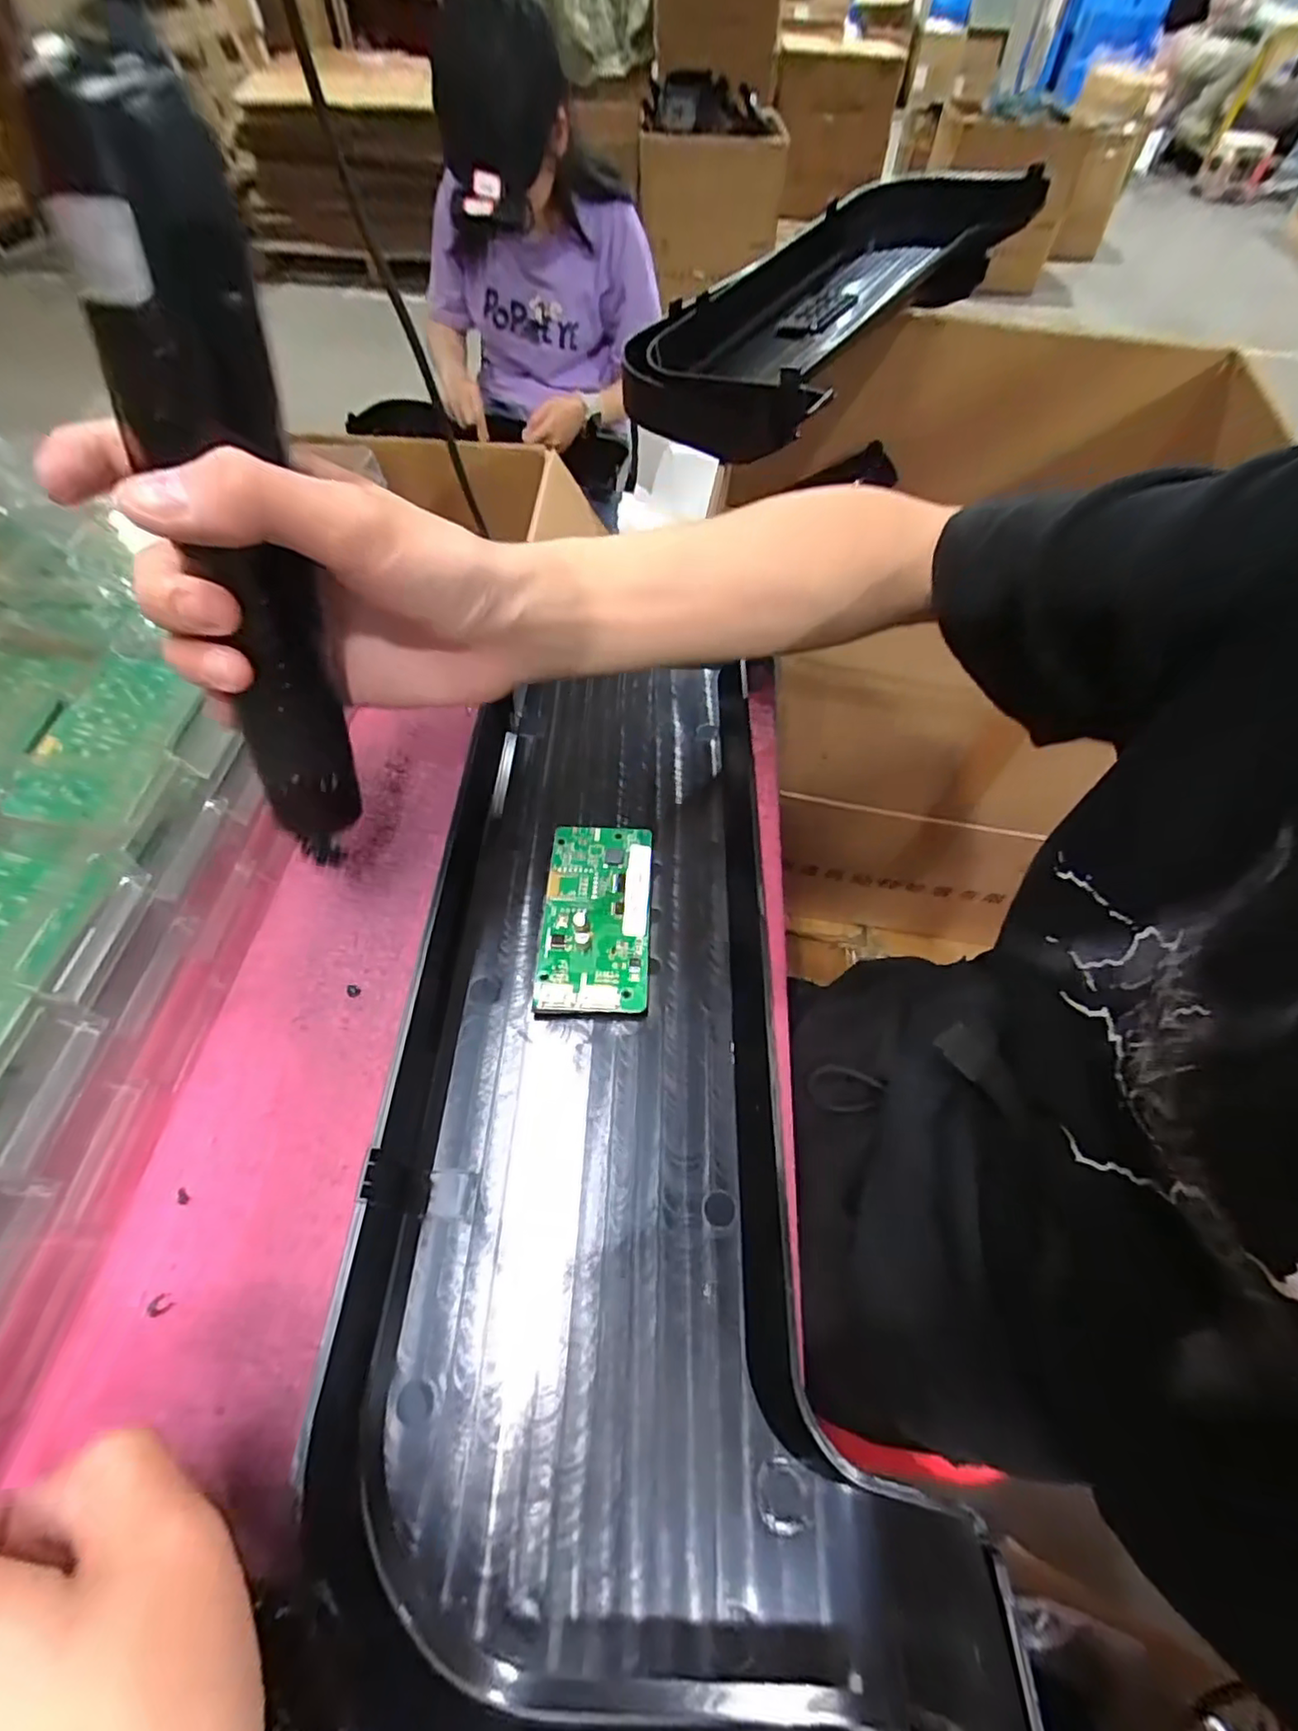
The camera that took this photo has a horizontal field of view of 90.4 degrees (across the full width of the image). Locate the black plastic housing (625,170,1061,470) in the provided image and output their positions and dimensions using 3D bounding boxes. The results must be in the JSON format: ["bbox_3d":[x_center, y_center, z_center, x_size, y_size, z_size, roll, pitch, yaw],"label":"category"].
[{"bbox_3d":[0.200,-0.575,0.644,0.203,0.084,0.558,33,63,20],"label":"black plastic housing"}]

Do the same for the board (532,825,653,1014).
[{"bbox_3d":[-0.024,0.022,0.298,0.048,0.008,0.094,1,57,1],"label":"board"}]

